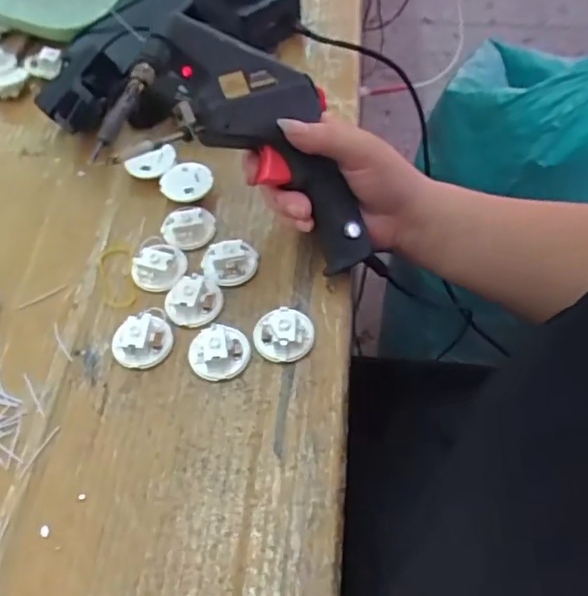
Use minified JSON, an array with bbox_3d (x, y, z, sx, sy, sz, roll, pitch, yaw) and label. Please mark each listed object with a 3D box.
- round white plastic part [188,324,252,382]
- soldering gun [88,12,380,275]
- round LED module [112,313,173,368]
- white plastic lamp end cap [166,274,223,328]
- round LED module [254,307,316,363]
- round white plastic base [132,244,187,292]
[{"bbox_3d":[-0.048,0.034,0.385,0.039,0.018,0.033,-16,57,-9],"label":"round white plastic part"},{"bbox_3d":[-0.018,-0.089,0.378,0.178,0.035,0.114,39,55,-22],"label":"soldering gun"},{"bbox_3d":[-0.098,0.027,0.390,0.038,0.018,0.033,-18,58,-10],"label":"round LED module"},{"bbox_3d":[-0.067,0.001,0.405,0.038,0.017,0.034,-13,57,-7],"label":"white plastic lamp end cap"},{"bbox_3d":[-0.007,0.023,0.391,0.038,0.018,0.035,-2,56,1],"label":"round LED module"},{"bbox_3d":[-0.094,-0.023,0.422,0.037,0.016,0.032,-10,57,-5],"label":"round white plastic base"}]

